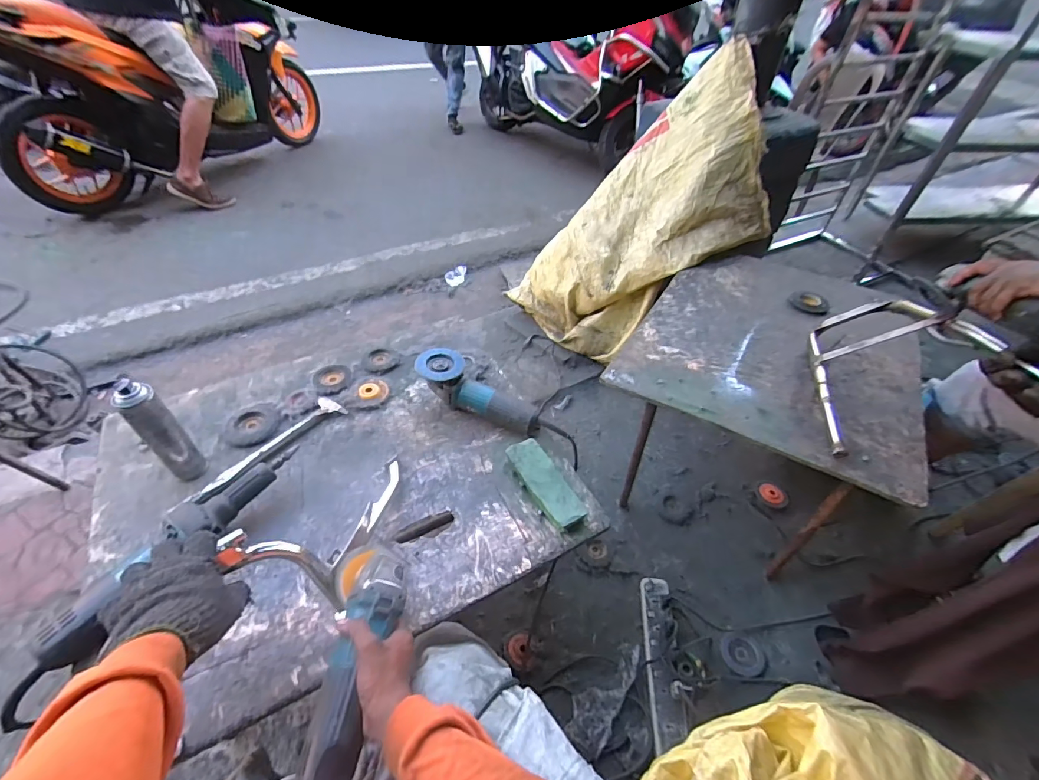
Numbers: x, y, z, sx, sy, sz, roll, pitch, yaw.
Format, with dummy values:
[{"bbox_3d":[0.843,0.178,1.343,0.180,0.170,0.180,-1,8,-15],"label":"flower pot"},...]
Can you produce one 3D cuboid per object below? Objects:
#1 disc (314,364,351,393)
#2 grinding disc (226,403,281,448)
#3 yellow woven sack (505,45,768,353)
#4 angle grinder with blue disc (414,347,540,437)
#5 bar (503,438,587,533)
[{"bbox_3d":[-0.403,-0.026,0.960,0.076,0.007,0.088,-12,49,-15],"label":"disc"},{"bbox_3d":[-0.516,0.064,0.865,0.095,0.014,0.098,-12,49,-15],"label":"grinding disc"},{"bbox_3d":[0.416,-0.509,1.424,0.273,0.953,0.437,20,30,-44],"label":"yellow woven sack"},{"bbox_3d":[-0.078,0.000,0.900,0.273,0.080,0.095,21,49,15],"label":"angle grinder with blue disc"},{"bbox_3d":[0.045,0.163,0.781,0.063,0.031,0.177,-21,52,-22],"label":"bar"}]

